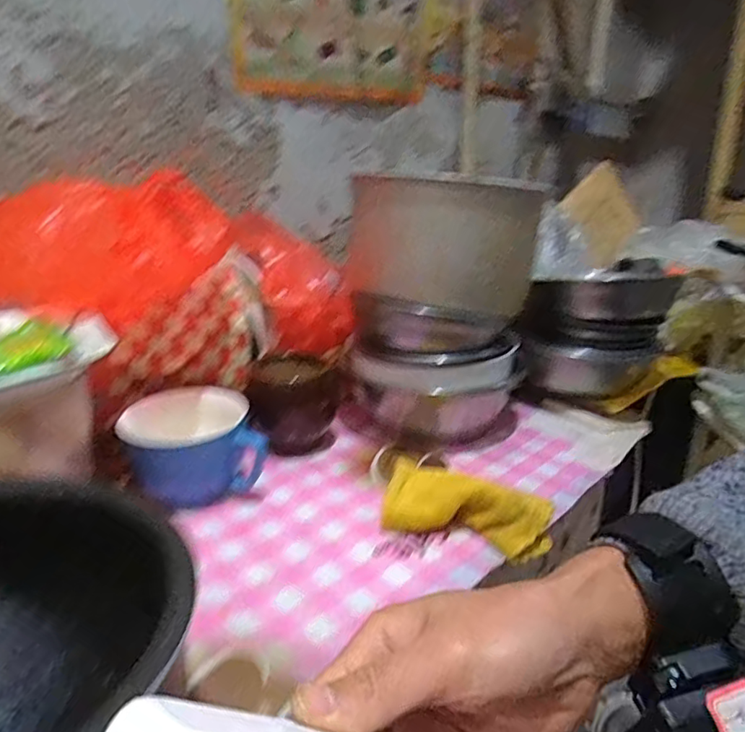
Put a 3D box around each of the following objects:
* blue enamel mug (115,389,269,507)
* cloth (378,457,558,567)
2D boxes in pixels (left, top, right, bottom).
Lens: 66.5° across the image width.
[{"bbox_3d":[-0.177,0.084,0.555,0.118,0.087,0.103,-8,20,-26],"label":"blue enamel mug"},{"bbox_3d":[0.084,0.123,0.517,0.153,0.040,0.089,9,19,23],"label":"cloth"}]

